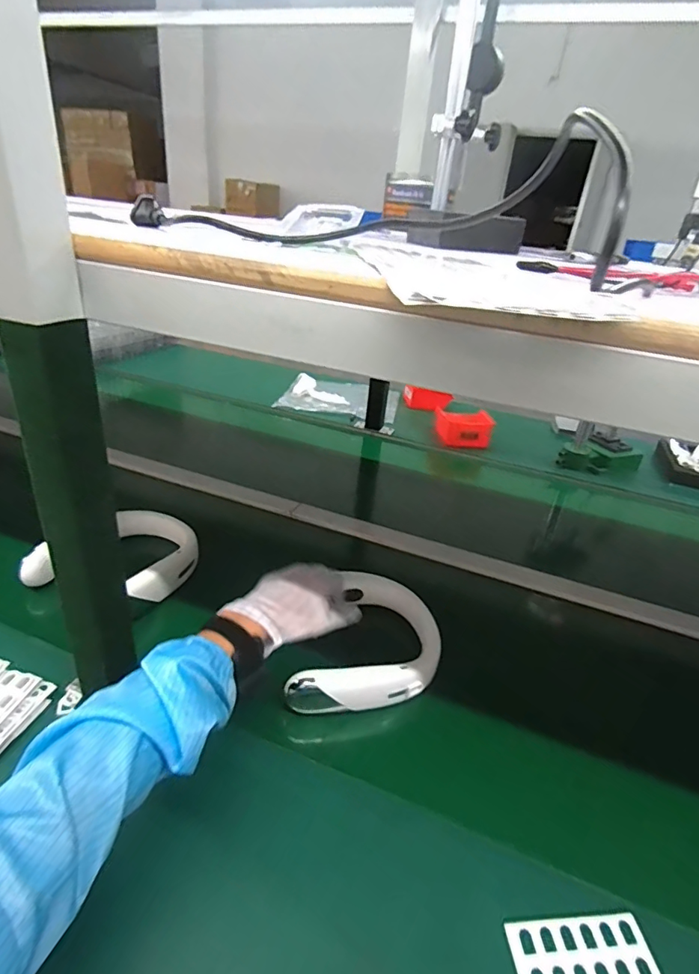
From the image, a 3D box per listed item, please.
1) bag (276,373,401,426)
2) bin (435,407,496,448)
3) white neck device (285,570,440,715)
[{"bbox_3d":[-0.018,-0.258,1.400,0.315,0.053,0.243,11,29,9],"label":"bag"},{"bbox_3d":[0.279,-0.137,1.216,0.145,0.064,0.085,-2,30,-13],"label":"bin"},{"bbox_3d":[0.033,0.198,0.610,0.145,0.052,0.209,14,30,14],"label":"white neck device"}]

